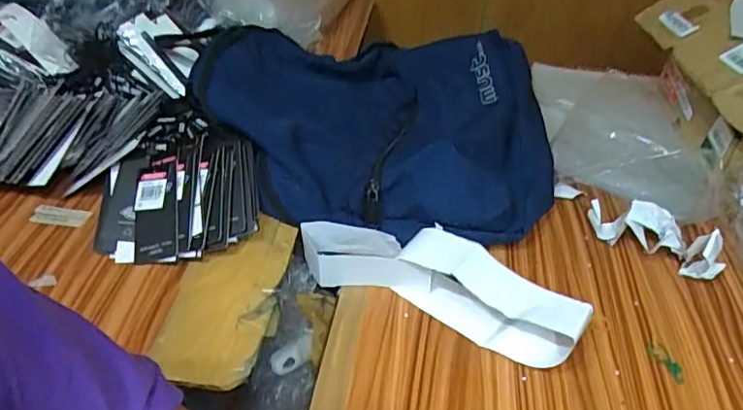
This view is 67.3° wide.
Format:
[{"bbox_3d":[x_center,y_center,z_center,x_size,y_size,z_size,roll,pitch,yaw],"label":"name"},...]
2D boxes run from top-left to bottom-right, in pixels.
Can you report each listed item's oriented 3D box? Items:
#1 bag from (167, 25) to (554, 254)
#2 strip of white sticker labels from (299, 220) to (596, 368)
[{"bbox_3d":[-0.008,-0.102,0.667,0.448,0.122,0.313,13,41,14],"label":"bag"},{"bbox_3d":[0.058,0.068,0.522,0.263,0.052,0.073,19,43,21],"label":"strip of white sticker labels"}]

